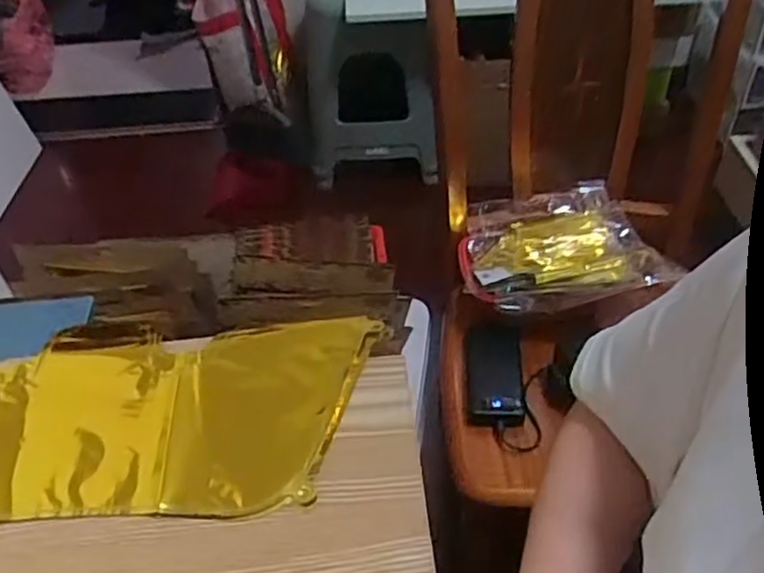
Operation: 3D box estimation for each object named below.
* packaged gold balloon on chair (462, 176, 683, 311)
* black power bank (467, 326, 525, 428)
[{"bbox_3d":[0.265,-0.056,1.073,0.294,0.060,0.249,-5,45,-1],"label":"packaged gold balloon on chair"},{"bbox_3d":[0.150,0.122,0.934,0.073,0.019,0.128,2,70,0],"label":"black power bank"}]

